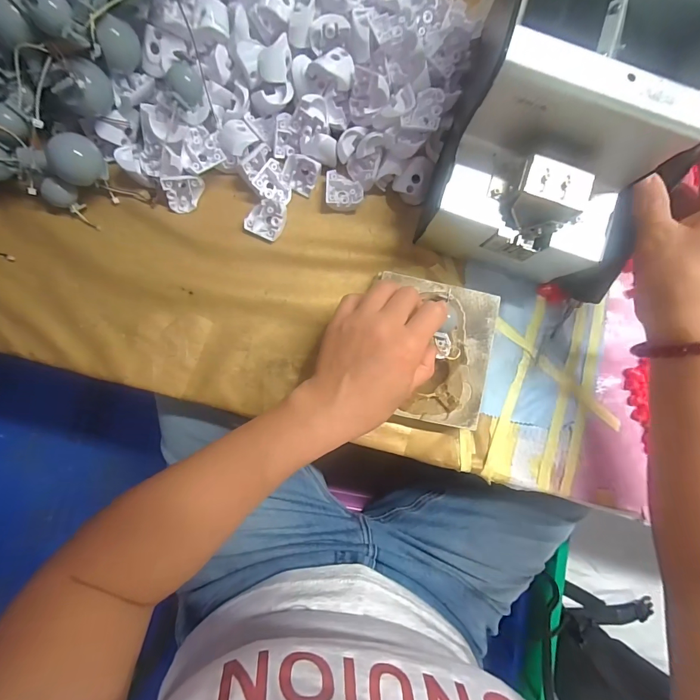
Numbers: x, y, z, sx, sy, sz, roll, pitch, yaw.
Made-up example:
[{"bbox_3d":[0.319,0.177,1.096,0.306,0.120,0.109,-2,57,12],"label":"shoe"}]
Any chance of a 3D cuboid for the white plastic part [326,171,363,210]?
[{"bbox_3d":[-0.005,-0.141,0.332,0.032,0.013,0.032,1,88,-4],"label":"white plastic part"}]

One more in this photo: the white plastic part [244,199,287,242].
[{"bbox_3d":[-0.074,-0.113,0.321,0.033,0.016,0.029,20,87,-3],"label":"white plastic part"}]

